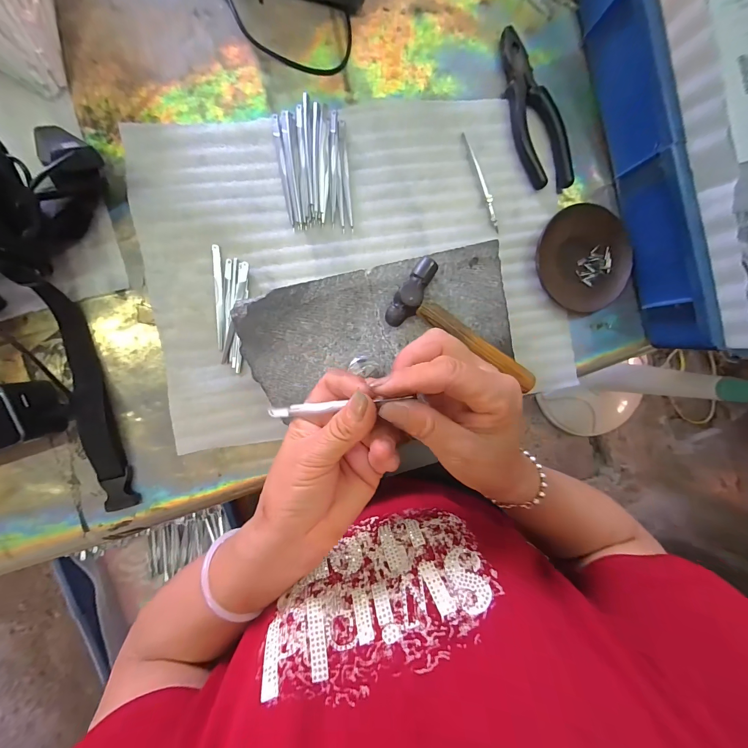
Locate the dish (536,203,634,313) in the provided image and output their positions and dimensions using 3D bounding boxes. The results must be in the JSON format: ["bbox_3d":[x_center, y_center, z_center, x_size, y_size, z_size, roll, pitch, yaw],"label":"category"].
[{"bbox_3d":[0.237,-0.128,0.360,0.105,0.015,0.113,0,94,-7],"label":"dish"}]

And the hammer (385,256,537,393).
[{"bbox_3d":[0.089,-0.038,0.290,0.153,0.022,0.062,30,90,-8],"label":"hammer"}]

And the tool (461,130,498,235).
[{"bbox_3d":[0.117,-0.206,0.343,0.011,0.007,0.107,-25,96,-5],"label":"tool"}]

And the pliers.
[{"bbox_3d":[0.169,-0.278,0.341,0.048,0.015,0.162,-22,96,-5],"label":"pliers"}]

